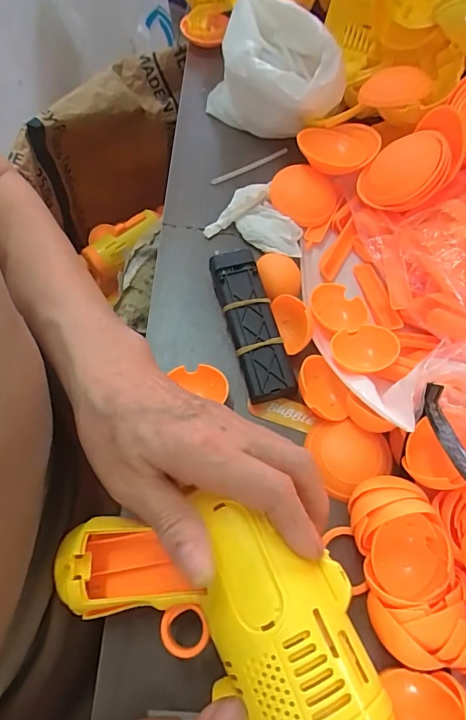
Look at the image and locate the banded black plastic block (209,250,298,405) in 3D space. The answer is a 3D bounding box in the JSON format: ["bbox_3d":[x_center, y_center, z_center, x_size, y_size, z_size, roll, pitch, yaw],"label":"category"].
[{"bbox_3d":[0.013,-0.025,0.296,0.033,0.023,0.107,-15,65,-6],"label":"banded black plastic block"}]

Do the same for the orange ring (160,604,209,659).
[{"bbox_3d":[-0.023,0.132,0.210,0.024,0.004,0.023,-5,69,14],"label":"orange ring"}]

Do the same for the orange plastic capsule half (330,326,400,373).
[{"bbox_3d":[0.085,-0.007,0.282,0.042,0.013,0.031,-15,73,24],"label":"orange plastic capsule half"}]

